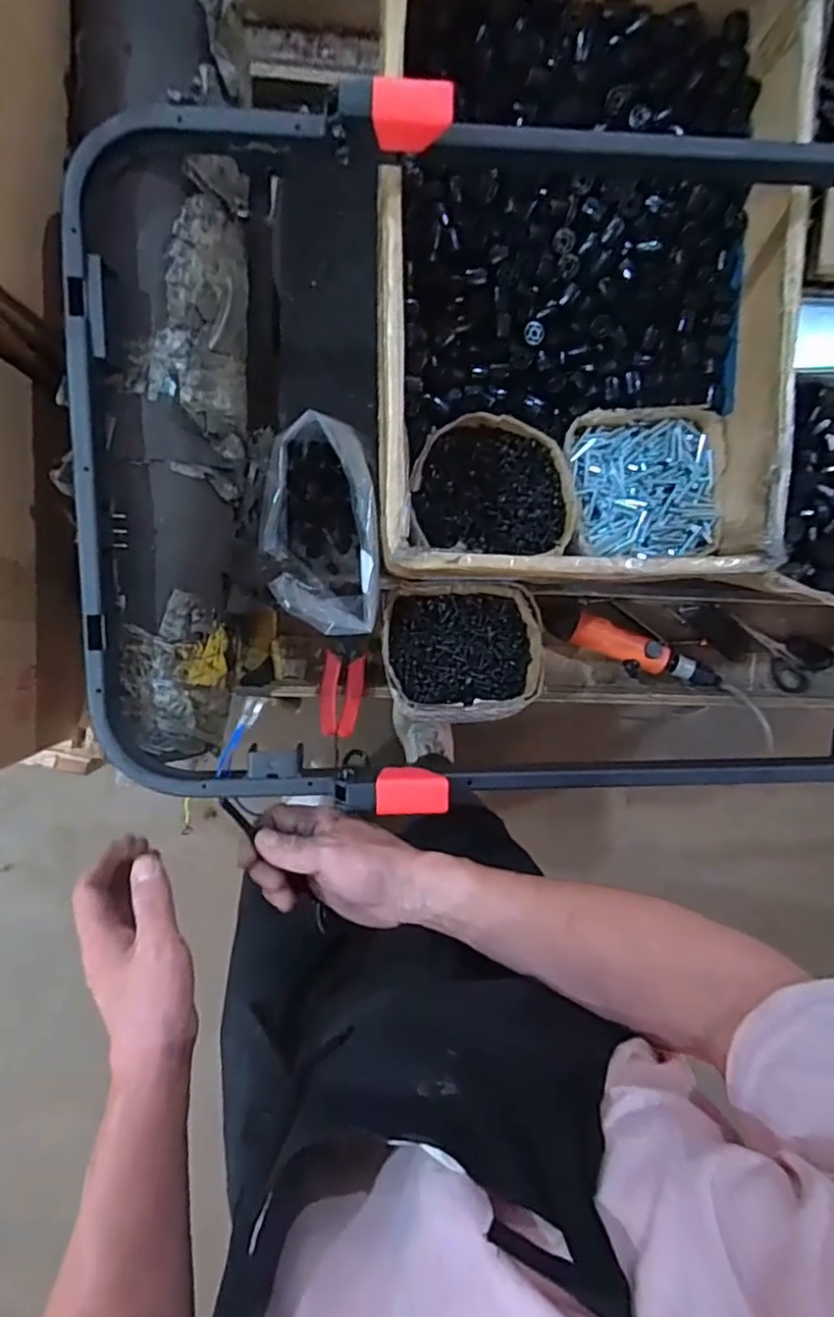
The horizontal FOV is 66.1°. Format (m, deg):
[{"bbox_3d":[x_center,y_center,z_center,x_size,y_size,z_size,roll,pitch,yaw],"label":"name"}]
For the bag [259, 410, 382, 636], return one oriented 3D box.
[{"bbox_3d":[-0.097,-0.127,0.651,0.110,0.116,0.206,-5,96,-4],"label":"bag"}]

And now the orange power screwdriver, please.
[{"bbox_3d":[0.262,-0.007,0.758,0.215,0.034,0.048,21,94,-6],"label":"orange power screwdriver"}]

